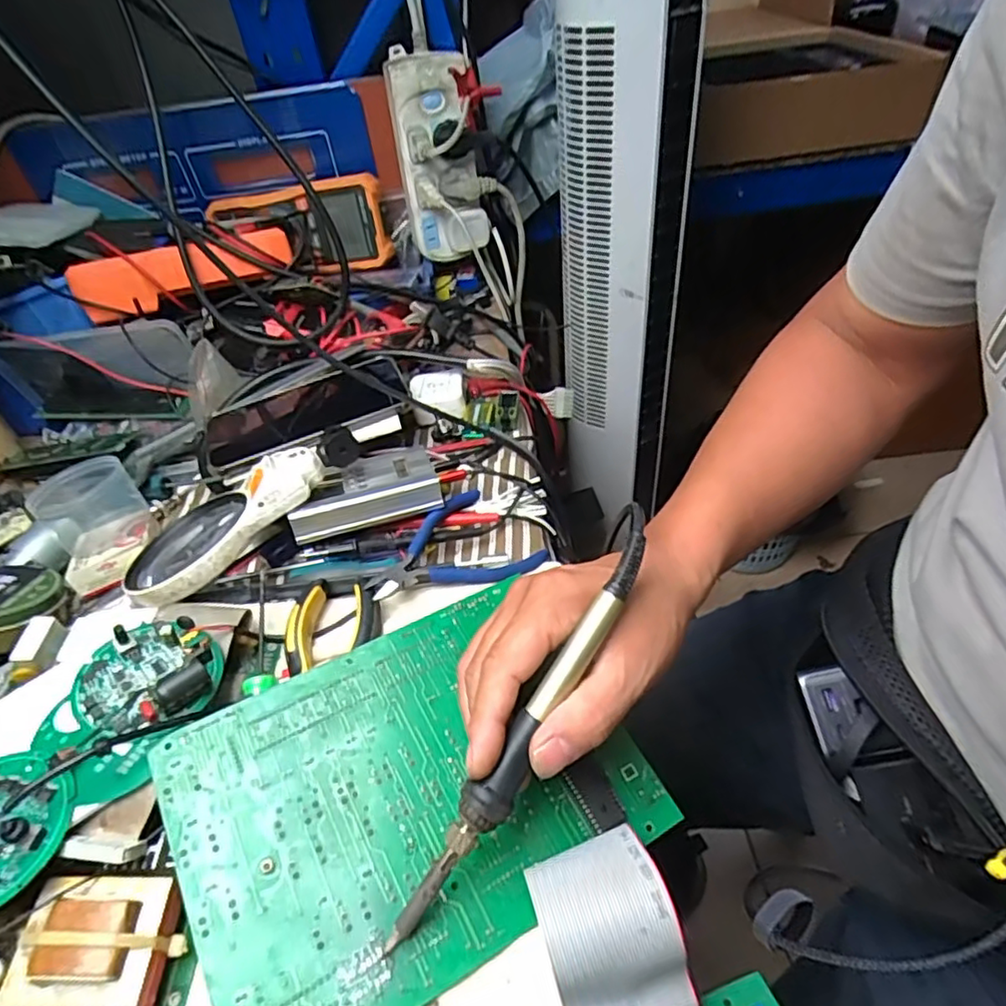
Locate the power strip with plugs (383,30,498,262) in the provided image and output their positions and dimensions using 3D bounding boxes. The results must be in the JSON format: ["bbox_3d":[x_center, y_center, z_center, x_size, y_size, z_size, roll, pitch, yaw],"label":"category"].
[{"bbox_3d":[-0.061,-0.344,0.643,0.095,0.187,0.070,-8,44,-2],"label":"power strip with plugs"}]

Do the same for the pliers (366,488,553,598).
[{"bbox_3d":[-0.035,0.026,0.437,0.118,0.024,0.080,-16,45,-9],"label":"pliers"}]

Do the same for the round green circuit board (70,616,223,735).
[{"bbox_3d":[-0.191,0.087,0.338,0.069,0.014,0.065,-3,44,3],"label":"round green circuit board"}]

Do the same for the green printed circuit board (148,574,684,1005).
[{"bbox_3d":[-0.044,0.138,0.314,0.212,0.017,0.156,-22,51,-22],"label":"green printed circuit board"}]

